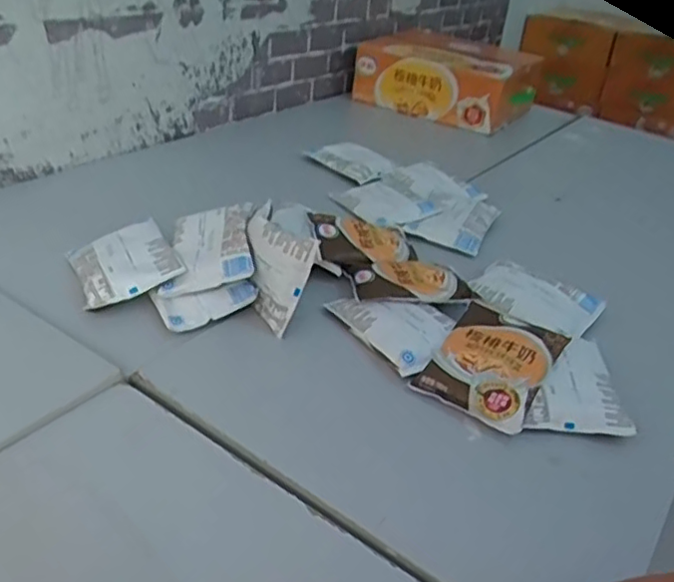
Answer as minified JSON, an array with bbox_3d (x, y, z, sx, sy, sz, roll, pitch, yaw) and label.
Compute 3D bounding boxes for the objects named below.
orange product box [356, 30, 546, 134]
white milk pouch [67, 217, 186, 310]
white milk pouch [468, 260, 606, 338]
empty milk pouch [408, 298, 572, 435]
[{"bbox_3d":[0.222,-0.437,1.292,0.313,0.133,0.207,27,37,28],"label":"orange product box"},{"bbox_3d":[-0.214,-0.032,0.645,0.093,0.017,0.109,-23,43,-19],"label":"white milk pouch"},{"bbox_3d":[0.207,0.008,0.679,0.126,0.033,0.063,25,36,25],"label":"white milk pouch"},{"bbox_3d":[0.139,0.057,0.568,0.094,0.027,0.122,25,36,25],"label":"empty milk pouch"}]

